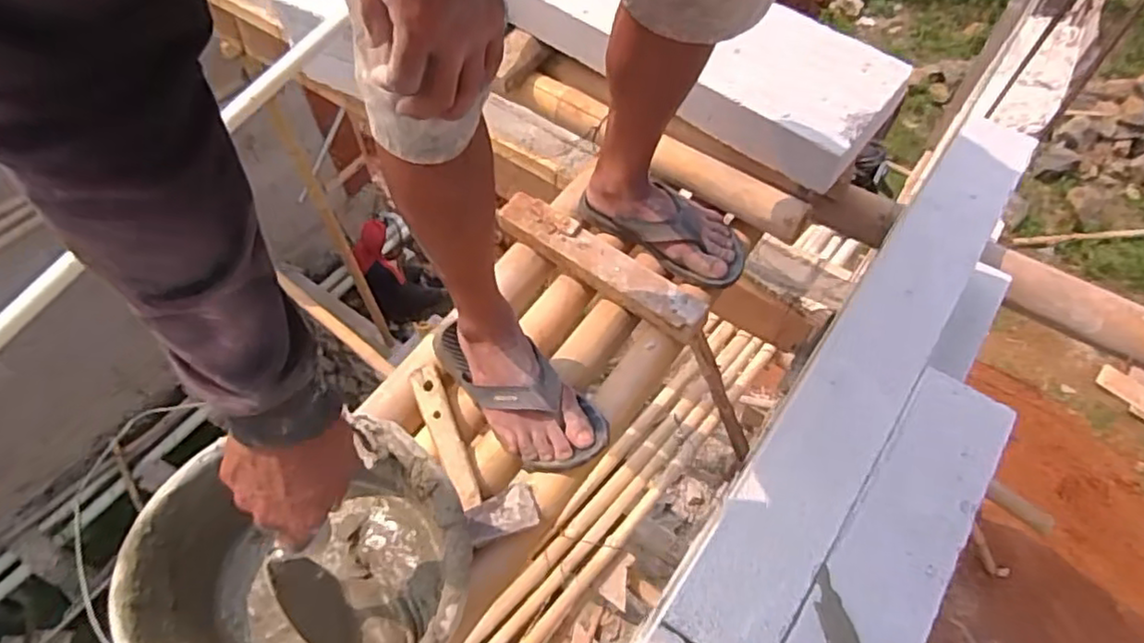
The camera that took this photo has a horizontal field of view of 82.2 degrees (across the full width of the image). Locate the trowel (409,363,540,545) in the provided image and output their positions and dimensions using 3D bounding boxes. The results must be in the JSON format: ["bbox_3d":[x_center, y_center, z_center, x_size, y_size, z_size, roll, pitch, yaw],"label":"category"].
[{"bbox_3d":[-0.120,0.143,0.763,0.075,0.017,0.229,-24,60,-14],"label":"trowel"}]

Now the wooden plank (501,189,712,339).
[{"bbox_3d":[0.035,-0.077,0.886,0.317,0.047,0.061,34,63,20],"label":"wooden plank"}]

